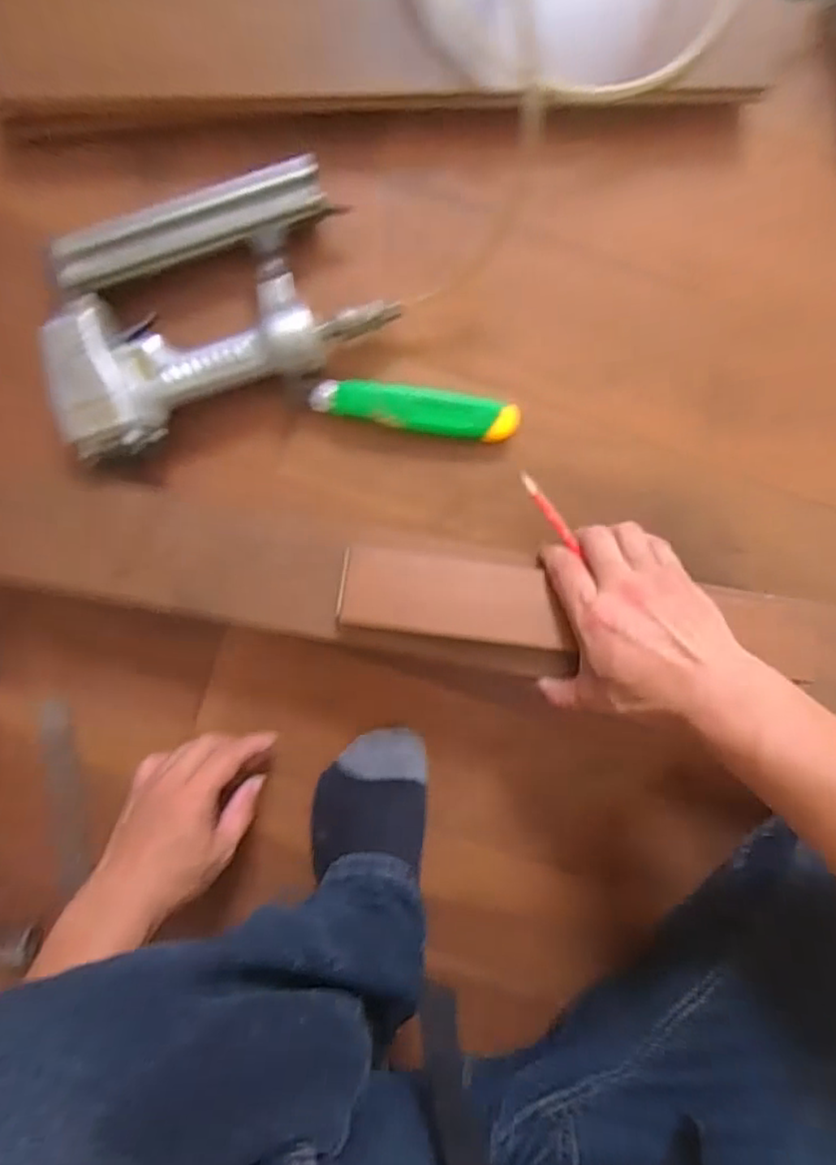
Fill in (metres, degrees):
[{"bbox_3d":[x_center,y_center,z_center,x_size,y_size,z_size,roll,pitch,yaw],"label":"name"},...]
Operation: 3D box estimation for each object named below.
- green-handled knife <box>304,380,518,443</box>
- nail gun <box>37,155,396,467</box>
[{"bbox_3d":[-0.001,-0.137,0.519,0.157,0.027,0.033,8,97,0],"label":"green-handled knife"},{"bbox_3d":[-0.158,-0.207,0.482,0.252,0.049,0.154,-24,96,4],"label":"nail gun"}]

